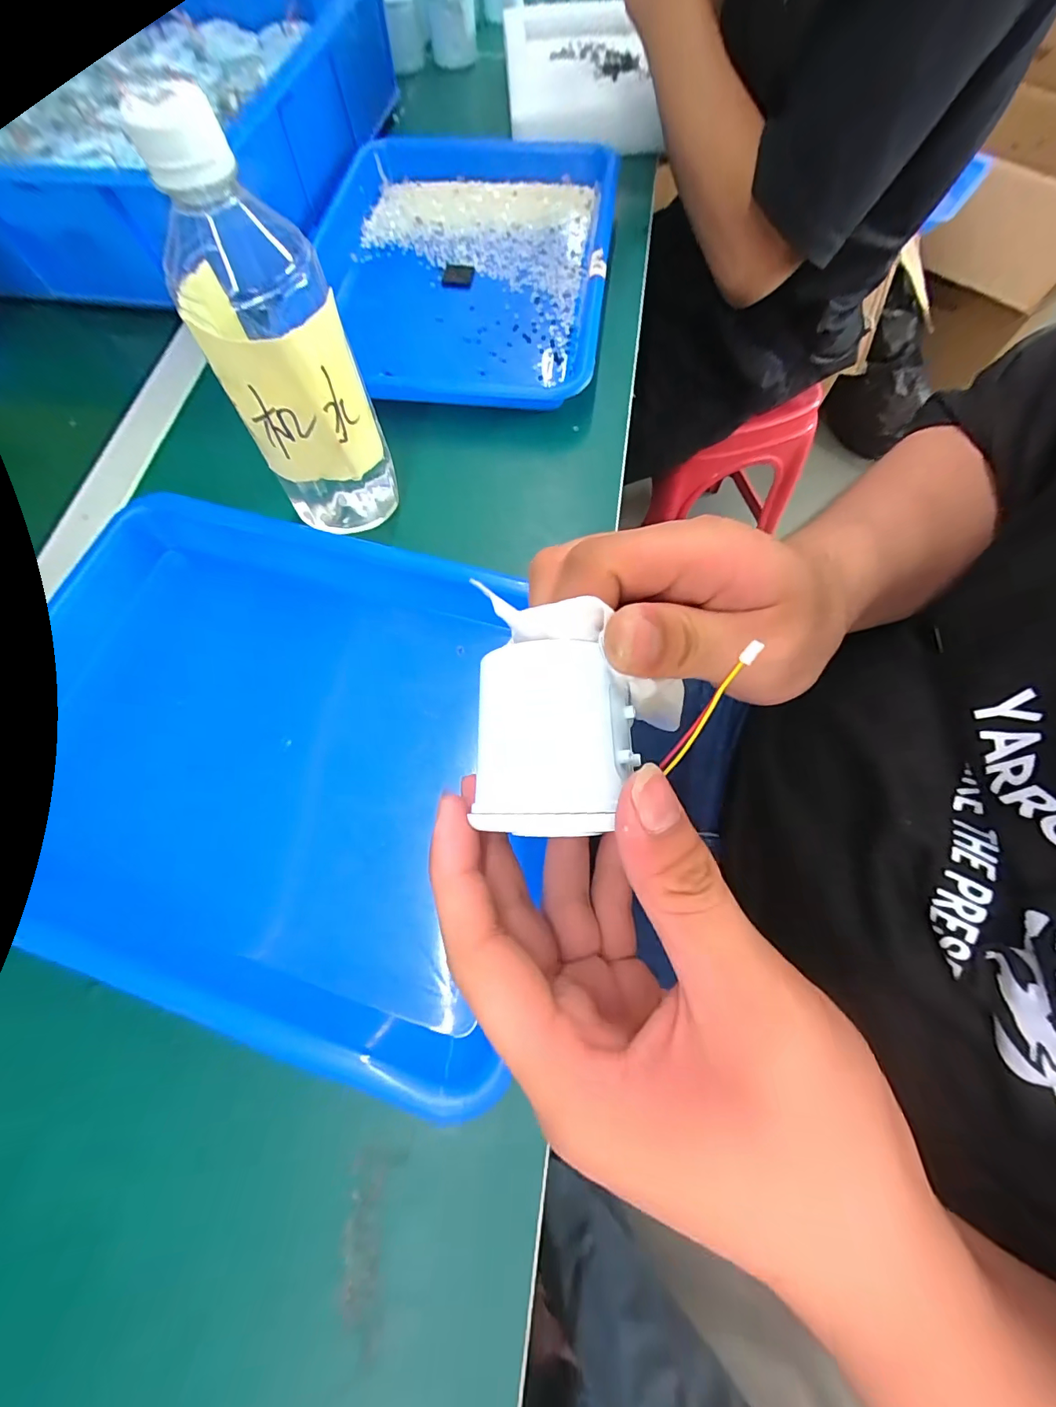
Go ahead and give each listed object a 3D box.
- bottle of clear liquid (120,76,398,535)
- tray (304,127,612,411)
[{"bbox_3d":[-0.122,-0.171,0.247,0.065,0.184,0.055,-21,71,-7],"label":"bottle of clear liquid"},{"bbox_3d":[-0.057,-0.371,0.401,0.249,0.033,0.323,7,70,4],"label":"tray"}]

